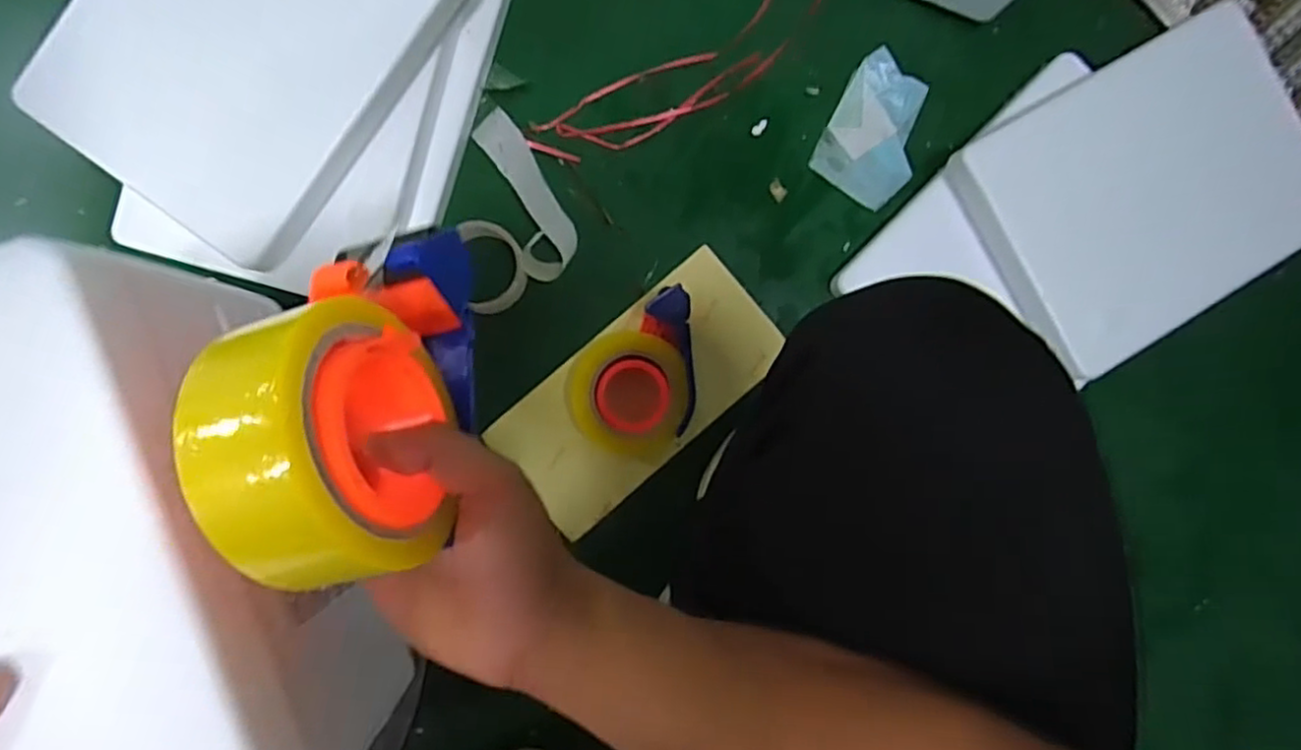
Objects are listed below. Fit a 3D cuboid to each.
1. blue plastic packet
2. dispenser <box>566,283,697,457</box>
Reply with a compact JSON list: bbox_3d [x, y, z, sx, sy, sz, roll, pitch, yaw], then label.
[{"bbox_3d":[0.243,-0.261,0.732,0.097,0.015,0.146,27,88,-1],"label":"blue plastic packet"},{"bbox_3d":[-0.019,-0.002,0.700,0.122,0.058,0.159,-4,100,0],"label":"dispenser"}]

